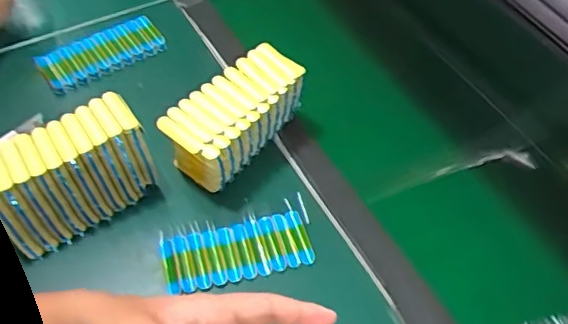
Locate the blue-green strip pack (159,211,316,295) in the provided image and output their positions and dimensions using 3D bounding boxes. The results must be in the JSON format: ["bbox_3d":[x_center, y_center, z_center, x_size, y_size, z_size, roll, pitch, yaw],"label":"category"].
[{"bbox_3d":[-0.049,0.094,0.608,0.149,0.022,0.063,-10,55,-11],"label":"blue-green strip pack"}]

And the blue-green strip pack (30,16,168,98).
[{"bbox_3d":[-0.235,-0.140,0.755,0.154,0.020,0.067,-27,60,-22],"label":"blue-green strip pack"}]

